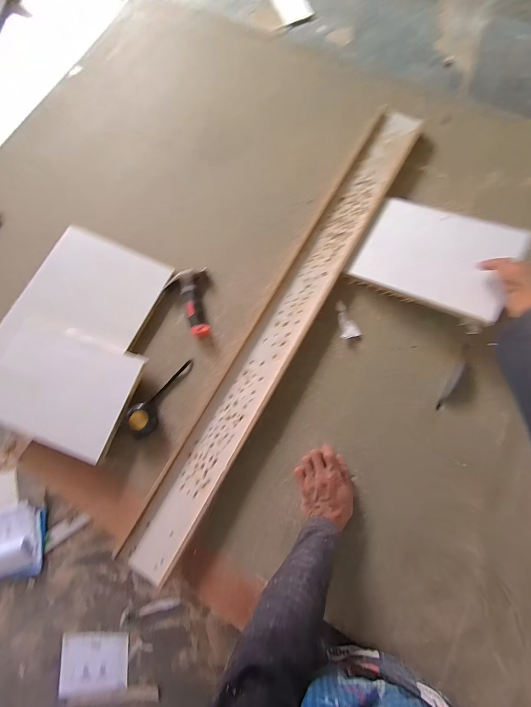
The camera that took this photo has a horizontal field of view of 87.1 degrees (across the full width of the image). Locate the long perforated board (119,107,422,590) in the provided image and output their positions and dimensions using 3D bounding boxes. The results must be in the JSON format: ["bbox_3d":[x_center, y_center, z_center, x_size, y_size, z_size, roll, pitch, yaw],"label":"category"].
[{"bbox_3d":[0.051,-0.091,0.614,0.123,0.043,1.155,29,79,8],"label":"long perforated board"}]

